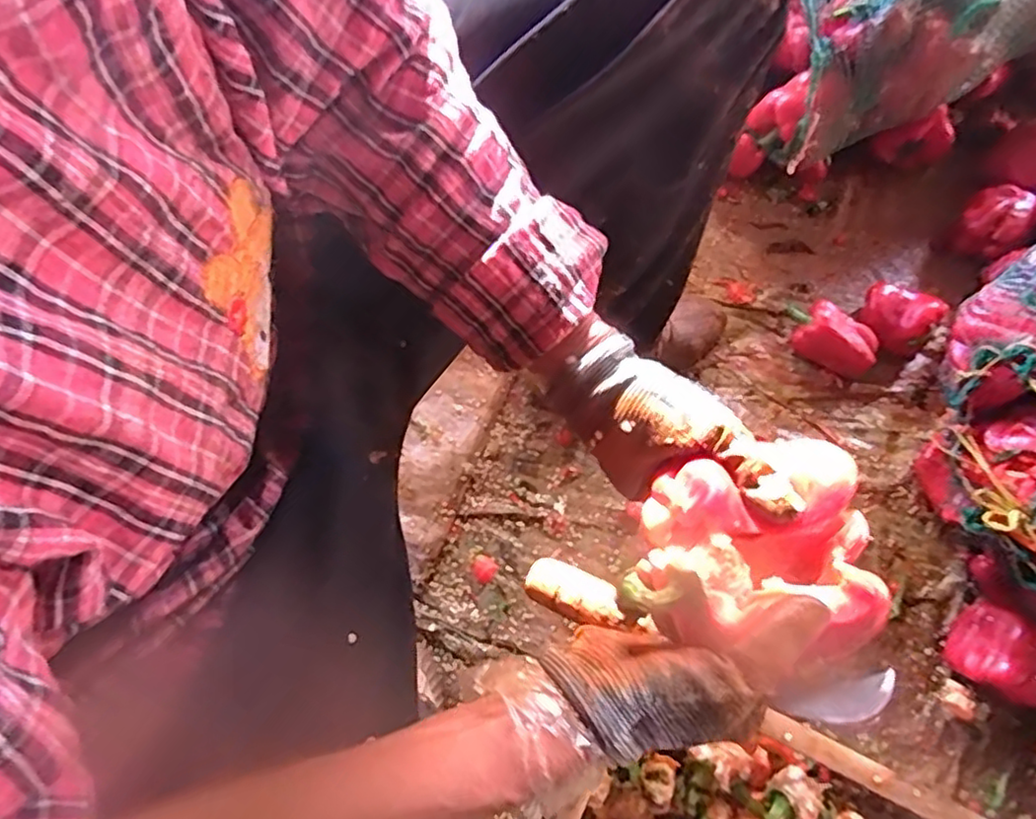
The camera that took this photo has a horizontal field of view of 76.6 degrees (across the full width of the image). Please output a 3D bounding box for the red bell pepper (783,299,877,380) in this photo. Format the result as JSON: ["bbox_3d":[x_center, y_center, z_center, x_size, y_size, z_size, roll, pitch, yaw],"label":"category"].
[{"bbox_3d":[0.382,-0.088,0.810,0.113,0.062,0.057,40,77,15],"label":"red bell pepper"}]

